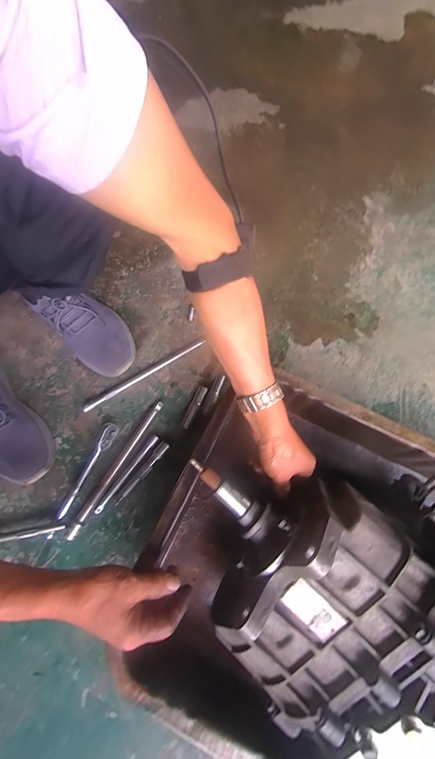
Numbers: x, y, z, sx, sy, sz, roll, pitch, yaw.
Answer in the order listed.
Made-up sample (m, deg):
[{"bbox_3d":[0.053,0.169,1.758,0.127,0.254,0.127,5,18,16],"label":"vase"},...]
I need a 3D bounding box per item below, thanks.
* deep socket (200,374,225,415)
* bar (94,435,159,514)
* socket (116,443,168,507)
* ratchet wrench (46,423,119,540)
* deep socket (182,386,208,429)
[{"bbox_3d":[-0.007,0.028,0.525,0.019,0.022,0.077,24,75,5],"label":"deep socket"},{"bbox_3d":[-0.152,0.157,0.490,0.013,0.015,0.150,36,77,8],"label":"bar"},{"bbox_3d":[-0.126,0.156,0.486,0.016,0.021,0.123,38,77,9],"label":"socket"},{"bbox_3d":[-0.226,0.161,0.486,0.027,0.024,0.193,29,76,6],"label":"ratchet wrench"},{"bbox_3d":[-0.042,0.049,0.519,0.017,0.023,0.078,26,75,6],"label":"deep socket"}]

